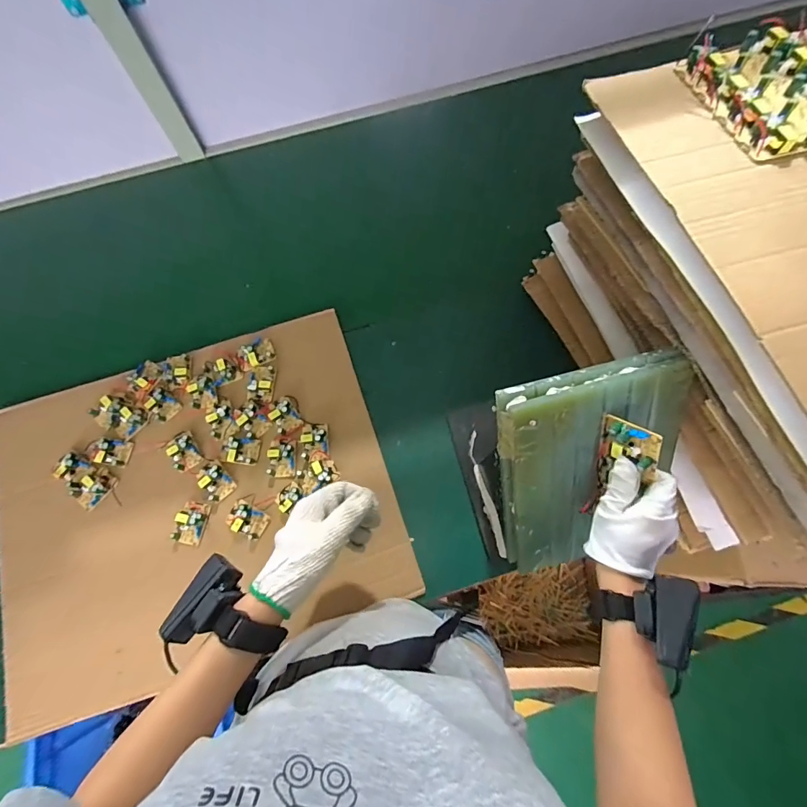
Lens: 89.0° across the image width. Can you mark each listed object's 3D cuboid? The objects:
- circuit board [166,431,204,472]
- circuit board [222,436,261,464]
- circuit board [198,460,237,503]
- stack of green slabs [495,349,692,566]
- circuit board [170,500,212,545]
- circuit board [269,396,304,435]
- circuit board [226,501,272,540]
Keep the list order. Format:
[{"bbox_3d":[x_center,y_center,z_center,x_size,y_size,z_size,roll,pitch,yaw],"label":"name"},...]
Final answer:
[{"bbox_3d":[-0.297,0.066,0.553,0.034,0.011,0.048,-29,75,-7],"label":"circuit board"},{"bbox_3d":[-0.218,0.064,0.554,0.045,0.010,0.034,5,74,3],"label":"circuit board"},{"bbox_3d":[-0.250,0.102,0.545,0.036,0.011,0.052,-39,77,-10],"label":"circuit board"},{"bbox_3d":[0.198,0.075,0.441,0.187,0.250,0.025,-16,33,-5],"label":"stack of green slabs"},{"bbox_3d":[-0.275,0.154,0.529,0.037,0.012,0.051,13,74,5],"label":"circuit board"},{"bbox_3d":[-0.164,0.018,0.568,0.035,0.015,0.048,-32,76,-8],"label":"circuit board"},{"bbox_3d":[-0.202,0.150,0.528,0.051,0.014,0.036,30,76,9],"label":"circuit board"}]

